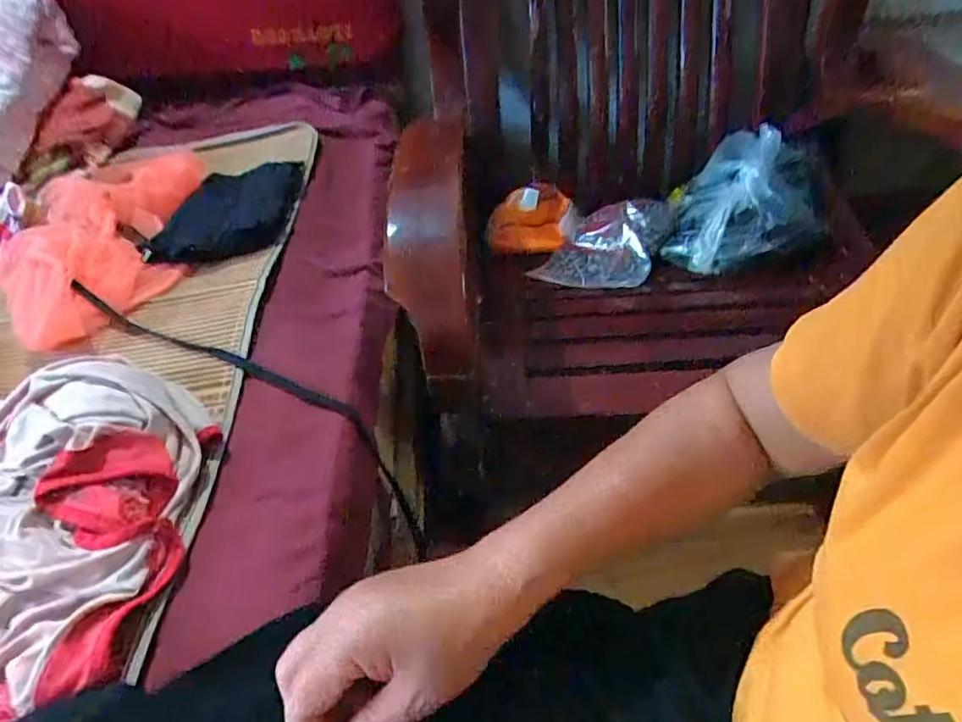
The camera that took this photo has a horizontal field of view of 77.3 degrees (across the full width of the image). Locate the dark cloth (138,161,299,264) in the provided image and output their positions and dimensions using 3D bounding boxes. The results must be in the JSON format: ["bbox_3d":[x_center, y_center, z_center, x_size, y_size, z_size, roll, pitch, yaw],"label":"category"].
[{"bbox_3d":[-0.306,-0.192,0.727,0.153,0.045,0.190,-4,43,0],"label":"dark cloth"}]

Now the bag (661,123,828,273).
[{"bbox_3d":[0.372,-0.219,0.822,0.173,0.119,0.208,22,49,26],"label":"bag"}]

